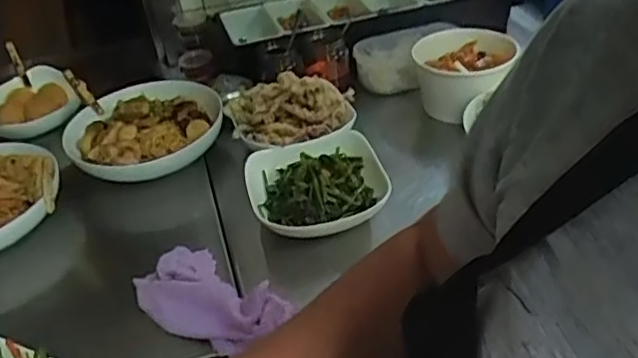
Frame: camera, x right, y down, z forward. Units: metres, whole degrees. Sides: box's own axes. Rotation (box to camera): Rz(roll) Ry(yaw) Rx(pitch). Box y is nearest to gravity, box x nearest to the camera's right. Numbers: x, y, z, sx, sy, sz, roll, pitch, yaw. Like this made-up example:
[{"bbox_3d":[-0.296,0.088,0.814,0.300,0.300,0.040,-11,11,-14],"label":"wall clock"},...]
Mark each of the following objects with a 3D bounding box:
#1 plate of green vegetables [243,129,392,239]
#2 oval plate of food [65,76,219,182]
[{"bbox_3d":[-0.001,0.009,0.708,0.148,0.057,0.149,-14,38,-10],"label":"plate of green vegetables"},{"bbox_3d":[-0.228,-0.065,0.828,0.199,0.053,0.180,-19,39,-17],"label":"oval plate of food"}]

